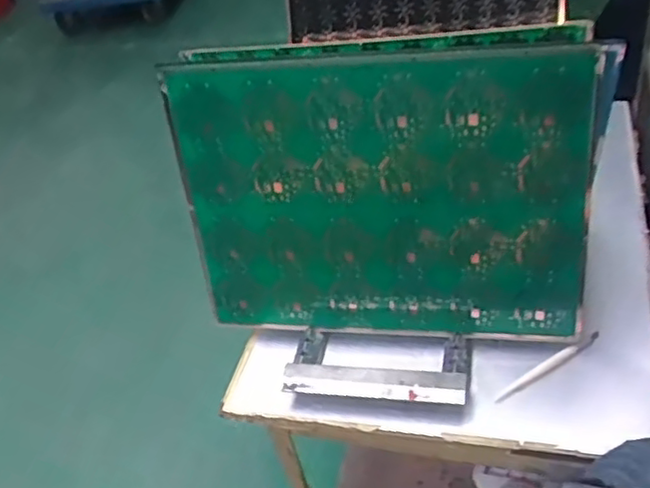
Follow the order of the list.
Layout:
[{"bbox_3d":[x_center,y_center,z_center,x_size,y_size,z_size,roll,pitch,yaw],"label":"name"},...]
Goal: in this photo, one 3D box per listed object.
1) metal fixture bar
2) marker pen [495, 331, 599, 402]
[{"bbox_3d":[0.059,0.130,0.756,0.194,0.030,0.093,1,42,15],"label":"metal fixture bar"},{"bbox_3d":[0.243,0.133,0.744,0.138,0.015,0.011,-30,44,-8],"label":"marker pen"}]

